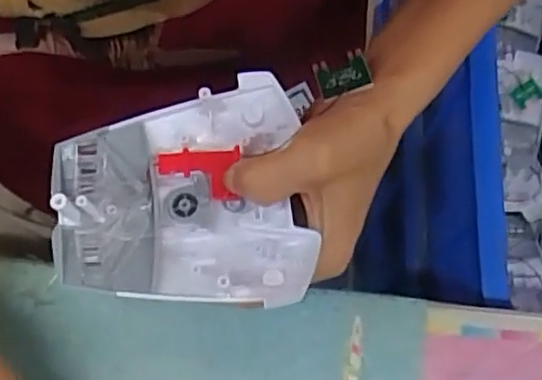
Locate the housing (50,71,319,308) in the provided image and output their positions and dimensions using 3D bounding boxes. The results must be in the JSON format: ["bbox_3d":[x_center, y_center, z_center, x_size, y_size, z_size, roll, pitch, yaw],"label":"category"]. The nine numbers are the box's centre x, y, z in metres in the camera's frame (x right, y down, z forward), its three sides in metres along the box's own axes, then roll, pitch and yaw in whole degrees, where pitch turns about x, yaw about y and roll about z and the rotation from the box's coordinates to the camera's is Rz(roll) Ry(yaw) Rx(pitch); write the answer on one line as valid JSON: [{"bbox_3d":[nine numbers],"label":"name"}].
[{"bbox_3d":[-0.039,0.005,0.289,0.106,0.021,0.096,-8,72,-3],"label":"housing"}]

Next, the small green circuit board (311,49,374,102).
[{"bbox_3d":[0.033,-0.056,0.316,0.025,0.004,0.022,-20,54,9],"label":"small green circuit board"}]

